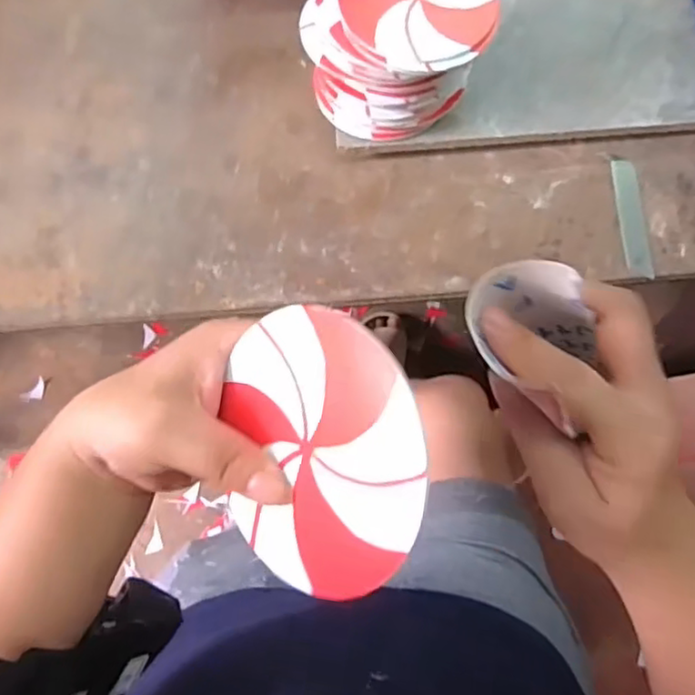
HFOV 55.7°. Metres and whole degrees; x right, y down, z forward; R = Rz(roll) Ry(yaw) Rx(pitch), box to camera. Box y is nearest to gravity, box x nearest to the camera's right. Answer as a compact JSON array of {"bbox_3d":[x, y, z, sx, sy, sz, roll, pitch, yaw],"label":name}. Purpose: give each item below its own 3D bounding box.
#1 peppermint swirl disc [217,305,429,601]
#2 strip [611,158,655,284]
[{"bbox_3d":[-0.011,0.037,0.231,0.088,0.004,0.098,1,94,40],"label":"peppermint swirl disc"},{"bbox_3d":[0.207,-0.095,0.479,0.018,0.004,0.099,1,66,5],"label":"strip"}]

